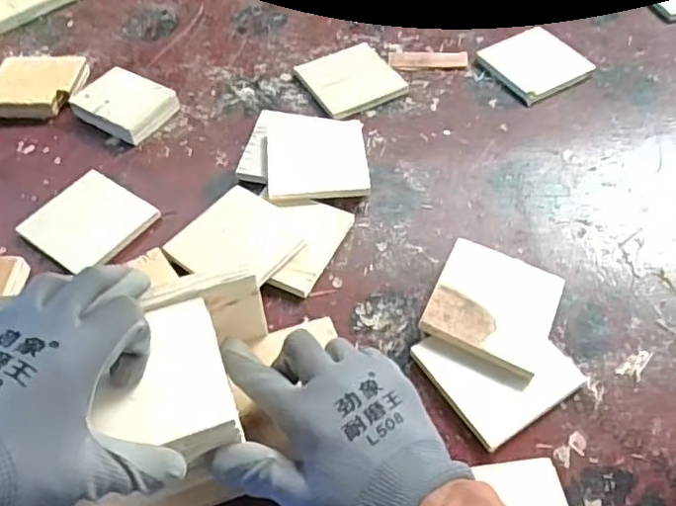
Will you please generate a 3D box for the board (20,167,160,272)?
[{"bbox_3d":[-0.224,-0.028,0.548,0.091,0.016,0.085,27,59,21],"label":"board"}]

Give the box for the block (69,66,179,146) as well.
[{"bbox_3d":[-0.220,-0.152,0.629,0.092,0.027,0.068,22,57,18],"label":"block"}]

